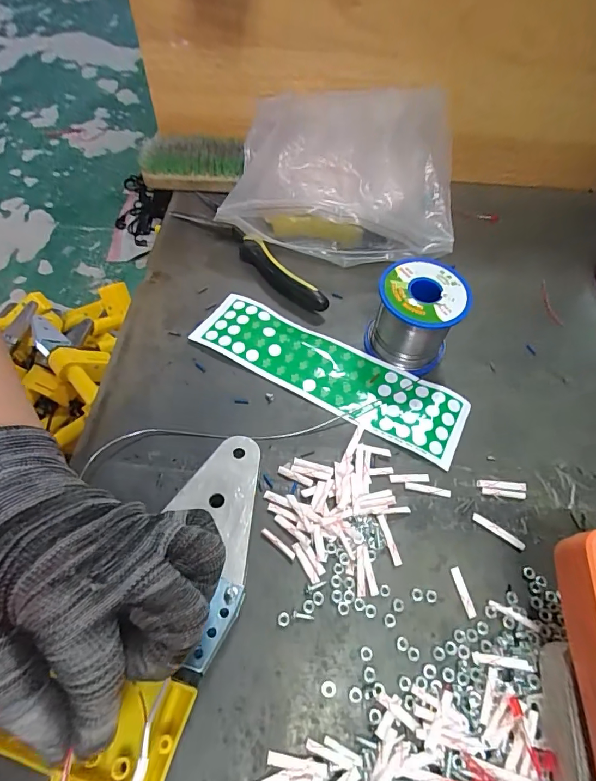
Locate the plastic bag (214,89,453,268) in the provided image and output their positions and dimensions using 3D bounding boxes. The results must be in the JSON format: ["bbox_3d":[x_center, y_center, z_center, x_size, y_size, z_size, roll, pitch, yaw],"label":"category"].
[{"bbox_3d":[0.040,-0.196,0.404,0.203,0.092,0.137,6,58,0],"label":"plastic bag"}]

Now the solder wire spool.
[{"bbox_3d":[0.091,-0.057,0.339,0.063,0.062,0.062,2,58,-3],"label":"solder wire spool"}]

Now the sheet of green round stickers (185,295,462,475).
[{"bbox_3d":[0.023,-0.016,0.343,0.219,0.006,0.060,26,60,12],"label":"sheet of green round stickers"}]

